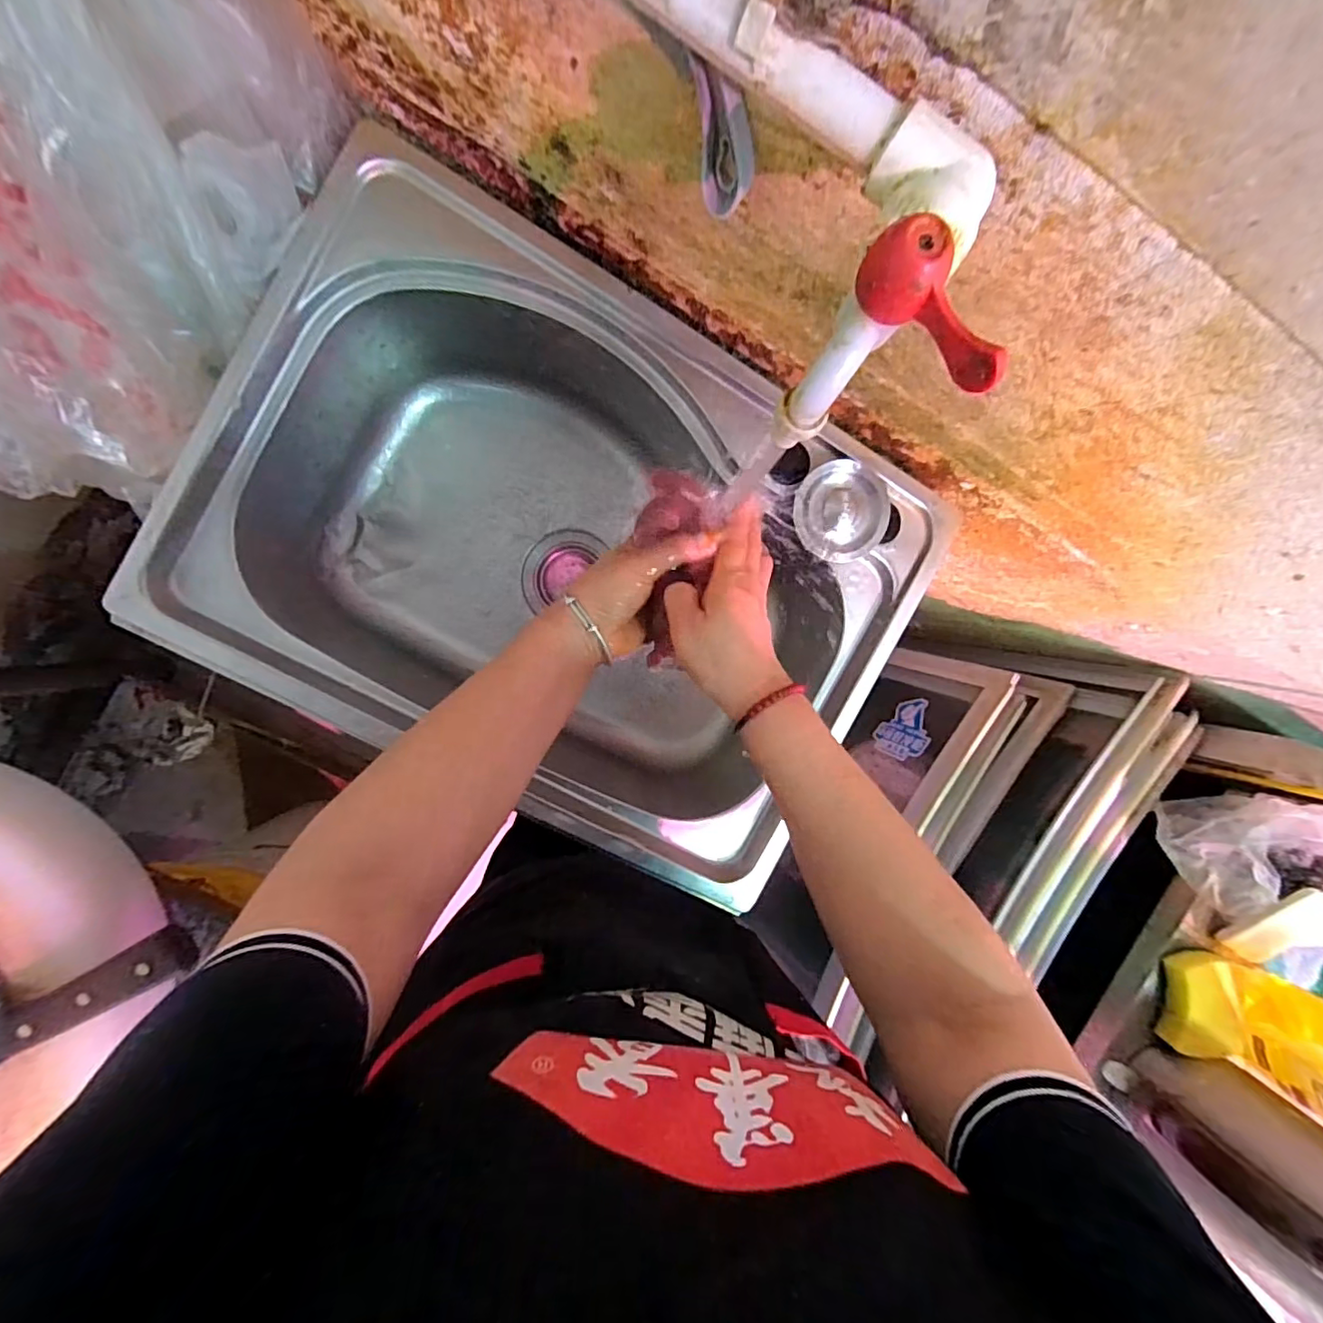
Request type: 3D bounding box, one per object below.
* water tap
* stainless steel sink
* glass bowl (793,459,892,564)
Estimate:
[{"bbox_3d":[0.098,-0.154,0.226,0.057,0.069,0.120,14,92,-8],"label":"water tap"},{"bbox_3d":[-0.086,-0.092,0.550,0.569,0.193,0.417,28,90,-8],"label":"stainless steel sink"},{"bbox_3d":[0.156,-0.128,0.483,0.080,0.029,0.078,5,93,-7],"label":"glass bowl"}]

